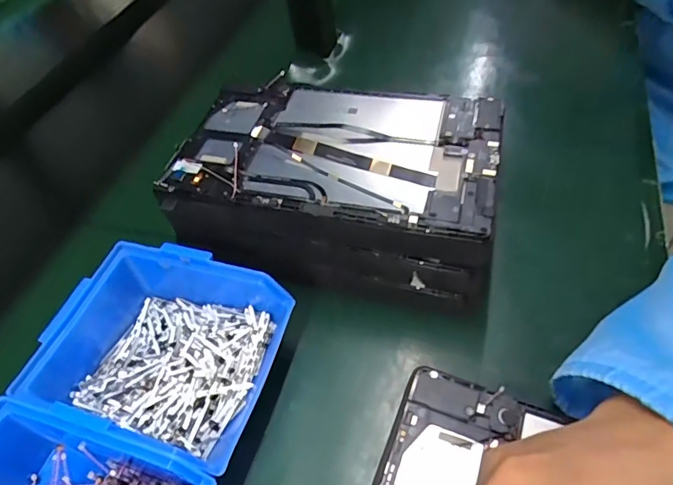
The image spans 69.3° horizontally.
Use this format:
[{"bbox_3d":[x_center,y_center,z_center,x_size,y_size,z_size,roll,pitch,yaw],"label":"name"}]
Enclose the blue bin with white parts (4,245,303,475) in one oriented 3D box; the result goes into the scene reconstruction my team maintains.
[{"bbox_3d":[-0.121,0.073,0.331,0.149,0.069,0.120,12,53,16],"label":"blue bin with white parts"}]

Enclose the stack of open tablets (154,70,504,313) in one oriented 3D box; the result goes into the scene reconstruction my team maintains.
[{"bbox_3d":[0.000,-0.052,0.401,0.242,0.076,0.157,10,52,14],"label":"stack of open tablets"}]

